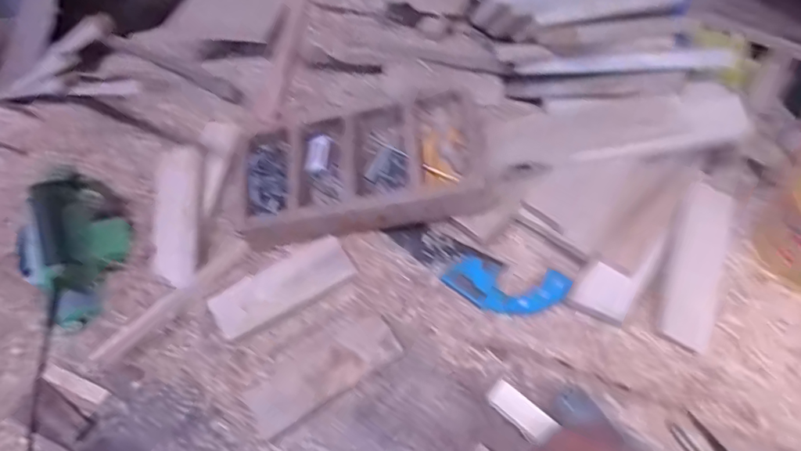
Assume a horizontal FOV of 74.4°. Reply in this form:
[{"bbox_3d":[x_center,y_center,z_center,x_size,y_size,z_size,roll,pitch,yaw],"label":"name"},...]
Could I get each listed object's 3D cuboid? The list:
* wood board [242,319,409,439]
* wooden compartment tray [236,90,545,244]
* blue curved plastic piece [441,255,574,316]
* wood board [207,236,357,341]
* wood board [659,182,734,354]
[{"bbox_3d":[-0.098,0.193,0.692,0.203,0.023,0.064,-27,55,-17],"label":"wood board"},{"bbox_3d":[-0.061,-0.095,0.807,0.413,0.081,0.208,-11,65,11],"label":"wooden compartment tray"},{"bbox_3d":[0.149,0.090,0.755,0.169,0.014,0.076,14,73,16],"label":"blue curved plastic piece"},{"bbox_3d":[-0.168,0.086,0.756,0.198,0.024,0.073,-26,55,-16],"label":"wood board"},{"bbox_3d":[0.398,0.054,0.710,0.060,0.013,0.217,13,83,13],"label":"wood board"}]

